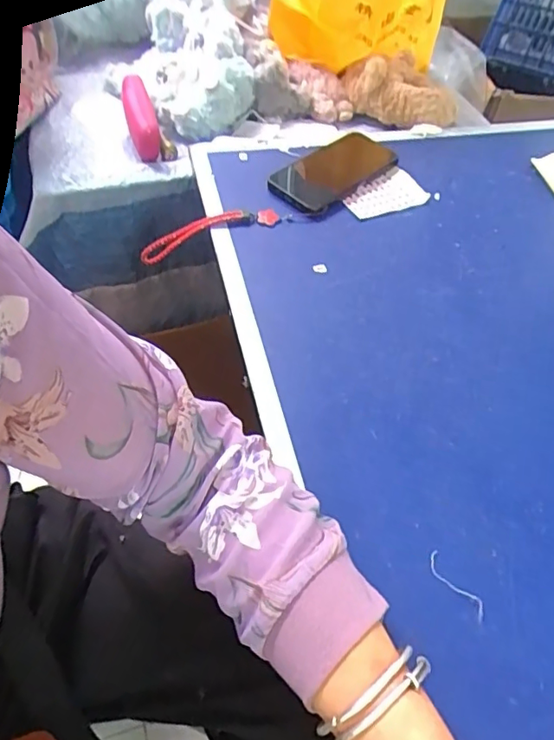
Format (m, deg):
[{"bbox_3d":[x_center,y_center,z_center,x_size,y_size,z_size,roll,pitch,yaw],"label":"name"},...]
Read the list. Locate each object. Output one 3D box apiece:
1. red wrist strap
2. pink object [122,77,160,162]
[{"bbox_3d":[-0.076,-0.148,0.577,0.151,0.029,0.018,-20,57,-3],"label":"red wrist strap"},{"bbox_3d":[-0.175,-0.327,0.684,0.033,0.041,0.115,-14,73,-14],"label":"pink object"}]

